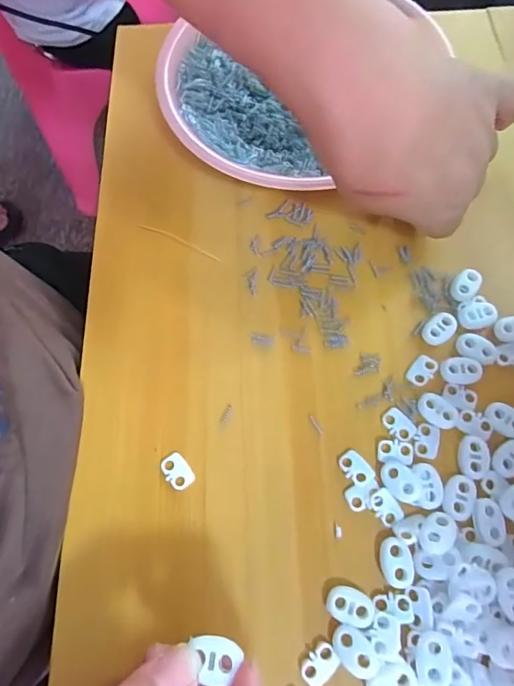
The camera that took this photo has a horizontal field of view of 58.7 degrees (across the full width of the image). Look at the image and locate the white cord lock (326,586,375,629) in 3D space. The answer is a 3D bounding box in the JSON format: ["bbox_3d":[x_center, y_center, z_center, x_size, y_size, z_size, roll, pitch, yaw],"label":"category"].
[{"bbox_3d":[0.044,0.125,0.216,0.022,0.005,0.014,13,69,6],"label":"white cord lock"}]

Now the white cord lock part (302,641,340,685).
[{"bbox_3d":[0.029,0.147,0.208,0.019,0.004,0.013,-40,73,-13],"label":"white cord lock part"}]

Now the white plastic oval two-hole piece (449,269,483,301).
[{"bbox_3d":[0.125,-0.035,0.274,0.015,0.005,0.021,36,73,14],"label":"white plastic oval two-hole piece"}]

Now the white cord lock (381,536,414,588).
[{"bbox_3d":[0.068,0.106,0.221,0.015,0.004,0.022,-2,68,1],"label":"white cord lock"}]

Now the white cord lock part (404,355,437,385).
[{"bbox_3d":[0.093,0.015,0.257,0.012,0.004,0.018,38,74,15],"label":"white cord lock part"}]

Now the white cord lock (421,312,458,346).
[{"bbox_3d":[0.106,-0.008,0.265,0.015,0.005,0.022,42,75,16],"label":"white cord lock"}]

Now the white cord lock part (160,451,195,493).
[{"bbox_3d":[-0.042,0.068,0.241,0.013,0.004,0.019,-38,72,-13],"label":"white cord lock part"}]

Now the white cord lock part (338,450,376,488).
[{"bbox_3d":[0.053,0.066,0.239,0.020,0.004,0.013,42,75,16],"label":"white cord lock part"}]

